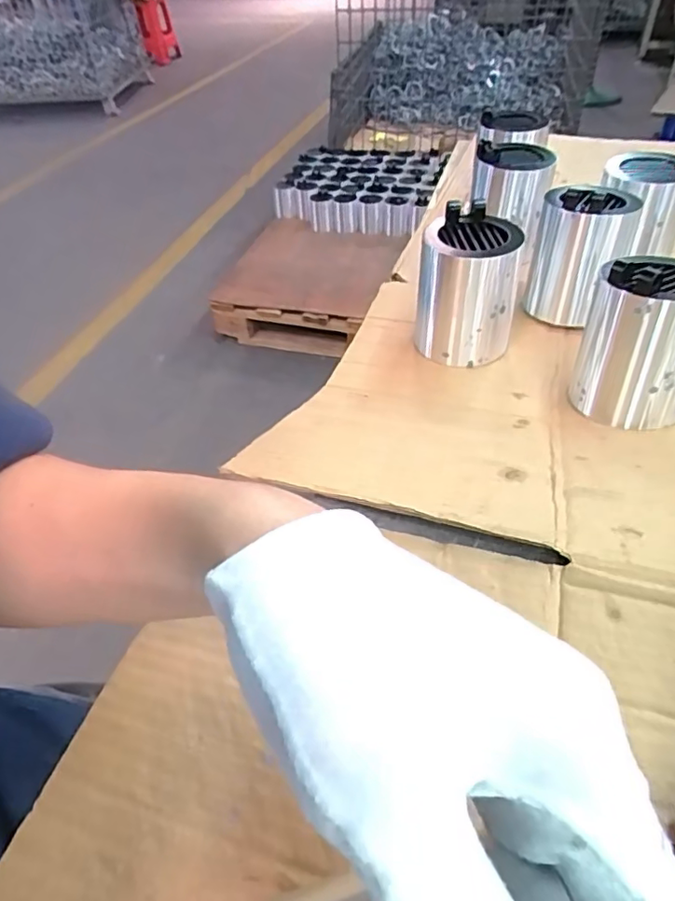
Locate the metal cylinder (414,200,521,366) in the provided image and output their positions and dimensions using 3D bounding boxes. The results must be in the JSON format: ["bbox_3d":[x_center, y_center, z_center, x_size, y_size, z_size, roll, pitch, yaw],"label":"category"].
[{"bbox_3d":[0.118,-0.149,0.531,0.087,0.114,0.087,5,46,9],"label":"metal cylinder"}]

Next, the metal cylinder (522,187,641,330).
[{"bbox_3d":[0.239,-0.194,0.566,0.083,0.118,0.091,17,49,19],"label":"metal cylinder"}]

